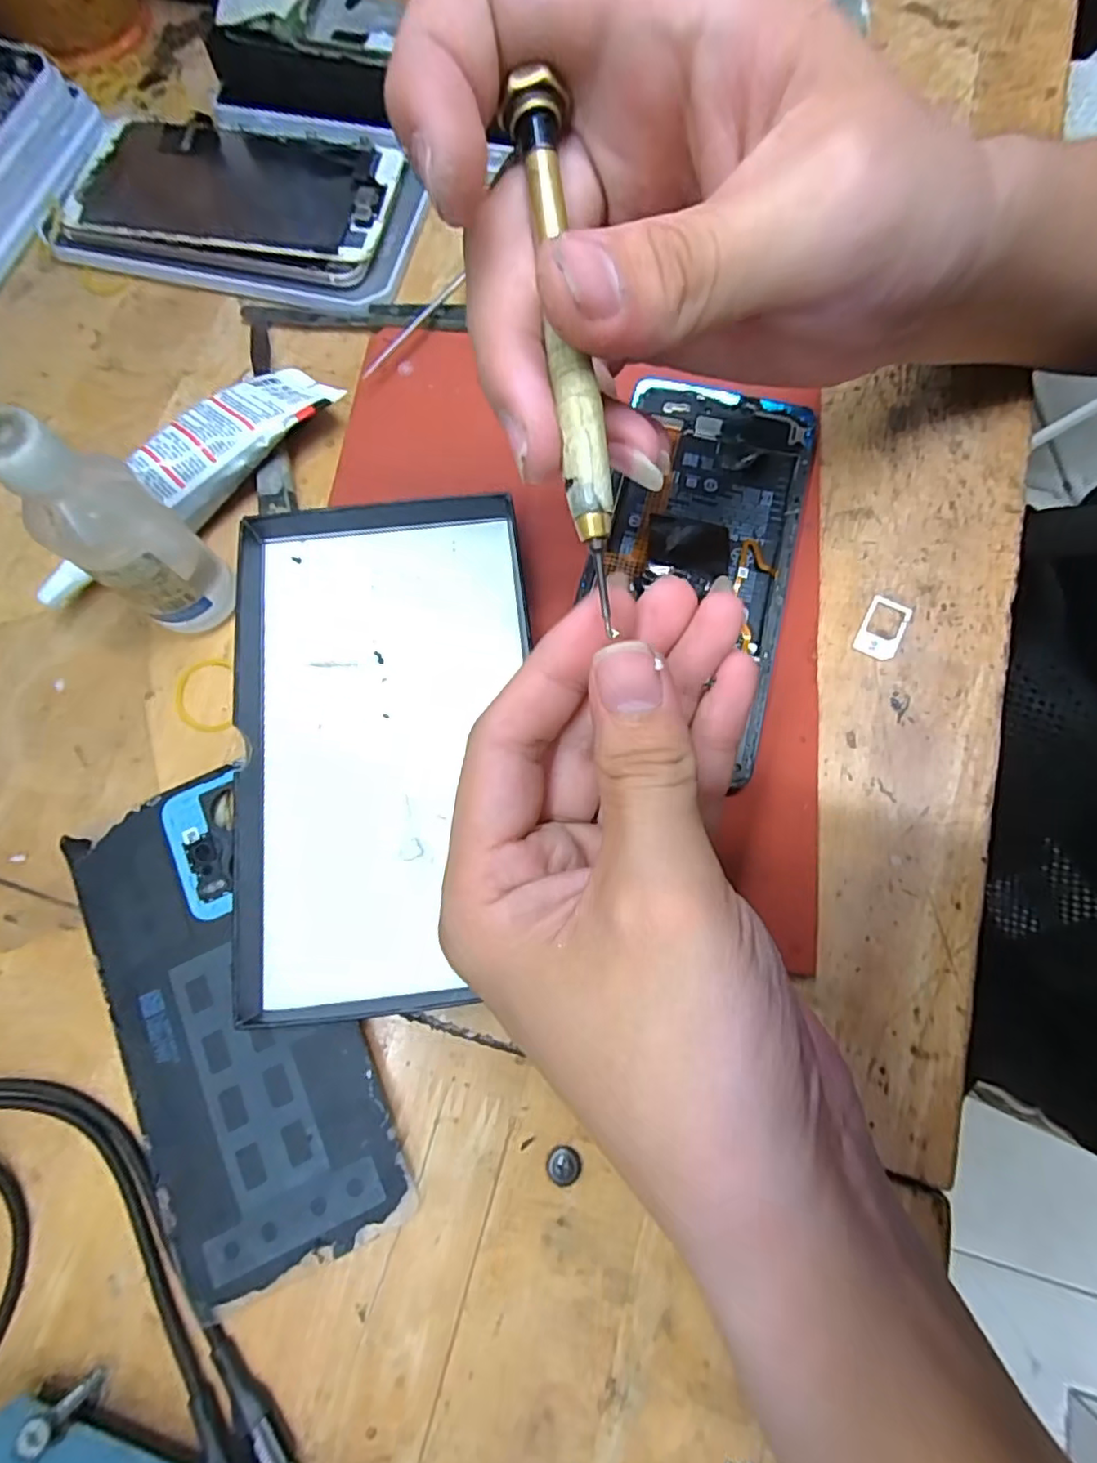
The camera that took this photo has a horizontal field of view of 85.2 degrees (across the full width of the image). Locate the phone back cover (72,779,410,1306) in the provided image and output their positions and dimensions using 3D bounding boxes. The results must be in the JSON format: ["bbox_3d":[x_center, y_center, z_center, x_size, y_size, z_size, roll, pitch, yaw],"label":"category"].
[{"bbox_3d":[-0.106,0.093,0.196,0.070,0.004,0.153,-27,77,-5],"label":"phone back cover"}]

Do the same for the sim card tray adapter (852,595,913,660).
[{"bbox_3d":[0.131,-0.041,0.233,0.016,0.004,0.027,26,77,7],"label":"sim card tray adapter"}]

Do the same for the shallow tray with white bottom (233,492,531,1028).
[{"bbox_3d":[-0.056,0.002,0.211,0.102,0.017,0.176,-7,75,-1],"label":"shallow tray with white bottom"}]

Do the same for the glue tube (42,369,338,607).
[{"bbox_3d":[-0.147,-0.104,0.241,0.136,0.030,0.038,-43,79,-10],"label":"glue tube"}]

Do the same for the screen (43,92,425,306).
[{"bbox_3d":[-0.146,-0.259,0.291,0.171,0.015,0.100,13,76,4],"label":"screen"}]

